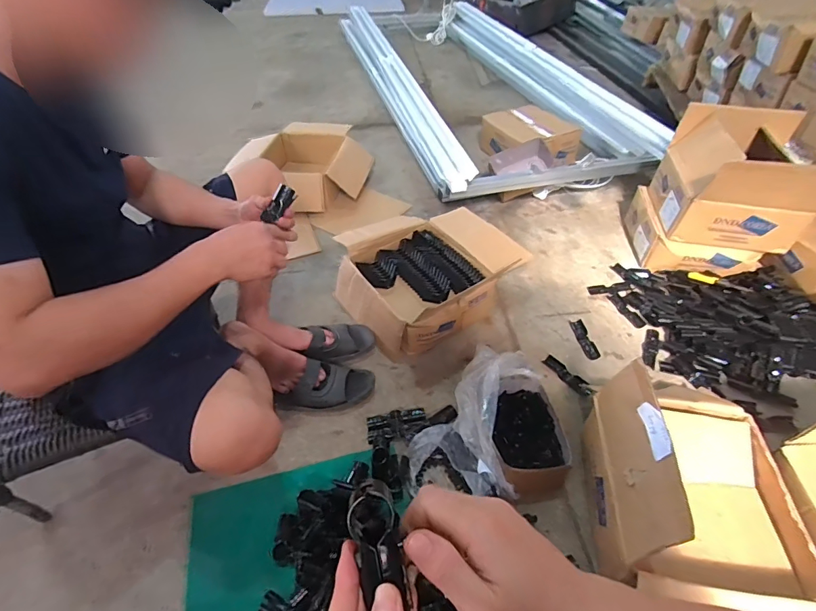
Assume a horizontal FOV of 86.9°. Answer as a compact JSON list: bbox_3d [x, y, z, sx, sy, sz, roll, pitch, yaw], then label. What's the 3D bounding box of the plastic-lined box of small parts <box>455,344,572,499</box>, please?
[{"bbox_3d":[0.203,0.228,0.897,0.210,0.123,0.317,-8,45,-7],"label":"plastic-lined box of small parts"}]

